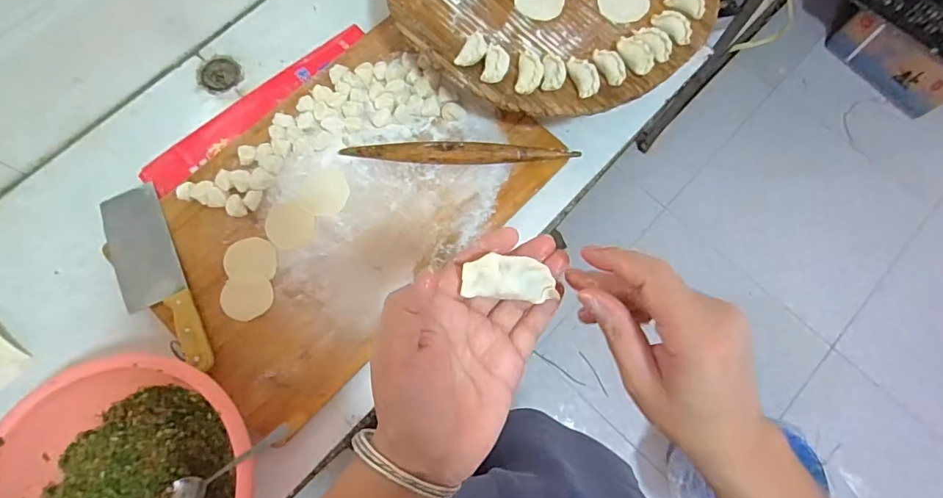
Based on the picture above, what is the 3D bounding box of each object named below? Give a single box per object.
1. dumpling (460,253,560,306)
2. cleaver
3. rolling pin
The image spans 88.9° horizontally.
[{"bbox_3d":[0.021,0.017,0.278,0.051,0.016,0.020,2,74,1],"label":"dumpling"},{"bbox_3d":[-0.420,0.040,0.634,0.079,0.025,0.274,-25,76,-8],"label":"cleaver"},{"bbox_3d":[-0.013,-0.134,0.680,0.325,0.030,0.029,-1,74,-1],"label":"rolling pin"}]

